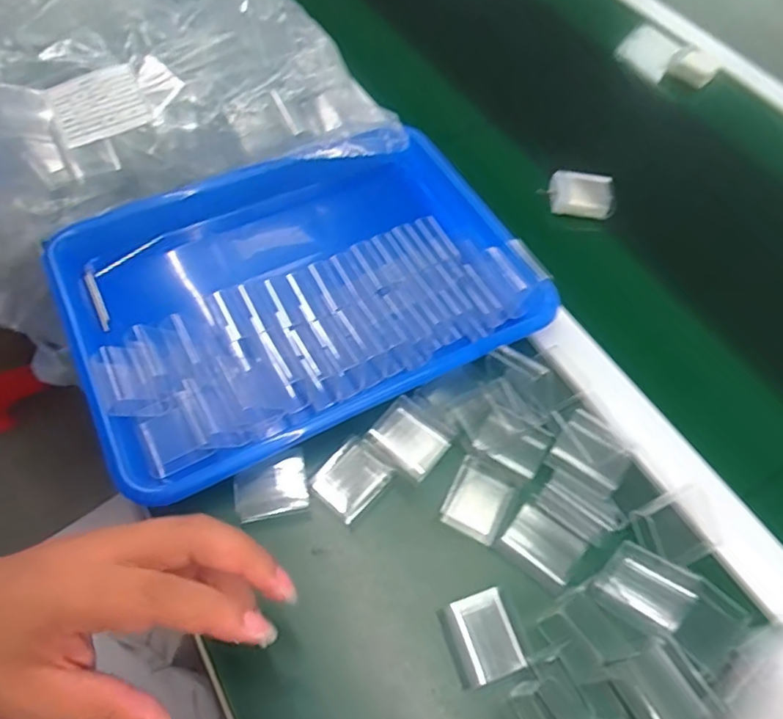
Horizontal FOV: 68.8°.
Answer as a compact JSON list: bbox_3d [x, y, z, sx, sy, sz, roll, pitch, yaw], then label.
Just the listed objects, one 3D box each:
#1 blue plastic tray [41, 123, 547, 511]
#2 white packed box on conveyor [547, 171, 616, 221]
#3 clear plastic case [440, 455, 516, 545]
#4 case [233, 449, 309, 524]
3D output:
[{"bbox_3d":[-0.071,-0.057,0.440,0.324,0.063,0.246,-23,62,-18],"label":"blue plastic tray"},{"bbox_3d":[0.173,-0.151,0.522,0.058,0.026,0.036,7,58,0],"label":"white packed box on conveyor"},{"bbox_3d":[0.056,0.091,0.367,0.037,0.014,0.043,25,59,11],"label":"clear plastic case"},{"bbox_3d":[-0.076,0.083,0.365,0.046,0.027,0.030,-19,61,-16],"label":"case"}]

